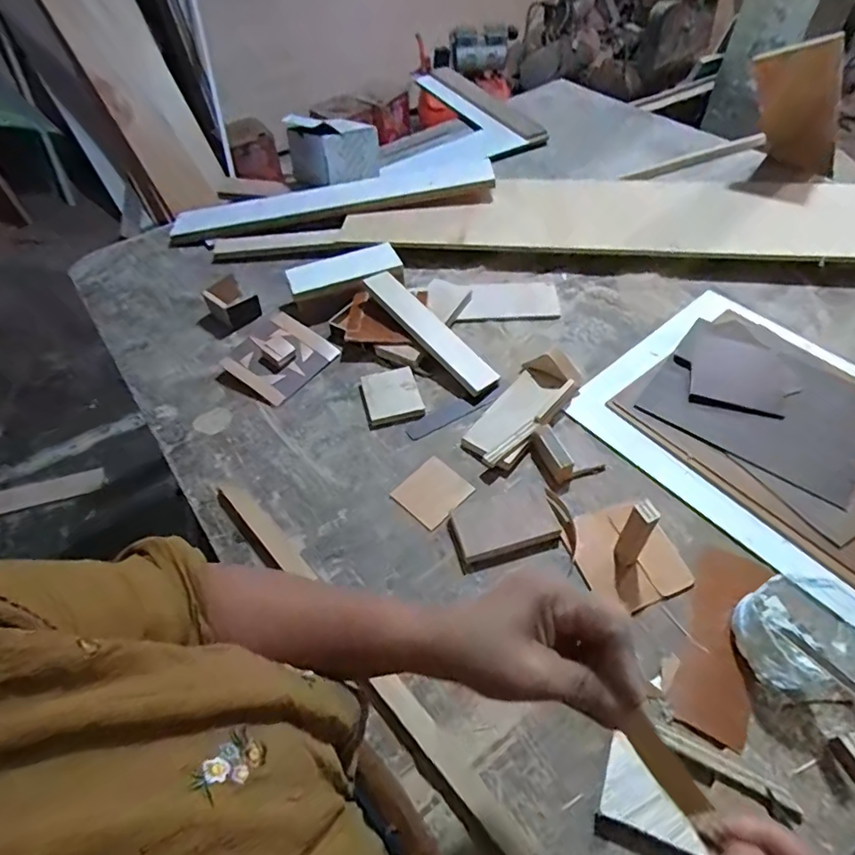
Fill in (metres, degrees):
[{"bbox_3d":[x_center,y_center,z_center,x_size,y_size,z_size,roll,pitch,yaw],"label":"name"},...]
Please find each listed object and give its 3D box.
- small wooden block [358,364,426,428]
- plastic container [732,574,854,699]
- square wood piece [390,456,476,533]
[{"bbox_3d":[-0.047,-0.042,0.679,0.071,0.017,0.080,-15,51,-8],"label":"small wooden block"},{"bbox_3d":[0.330,0.185,0.460,0.097,0.060,0.093,-2,51,2],"label":"plastic container"},{"bbox_3d":[0.006,0.073,0.599,0.066,0.004,0.072,36,61,28],"label":"square wood piece"}]

